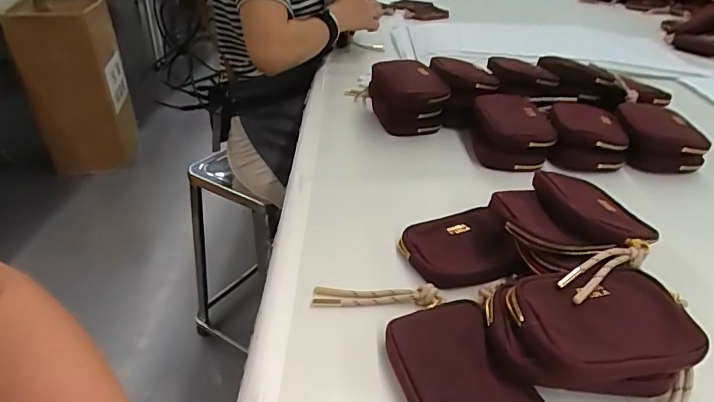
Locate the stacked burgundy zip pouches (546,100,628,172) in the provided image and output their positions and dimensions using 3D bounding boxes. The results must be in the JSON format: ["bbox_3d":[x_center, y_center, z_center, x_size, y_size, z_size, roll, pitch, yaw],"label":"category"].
[{"bbox_3d":[0.295,-0.081,0.602,0.093,0.046,0.098,11,35,13],"label":"stacked burgundy zip pouches"}]

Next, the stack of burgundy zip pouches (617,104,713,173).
[{"bbox_3d":[0.386,-0.084,0.609,0.091,0.049,0.107,4,34,3],"label":"stack of burgundy zip pouches"}]

